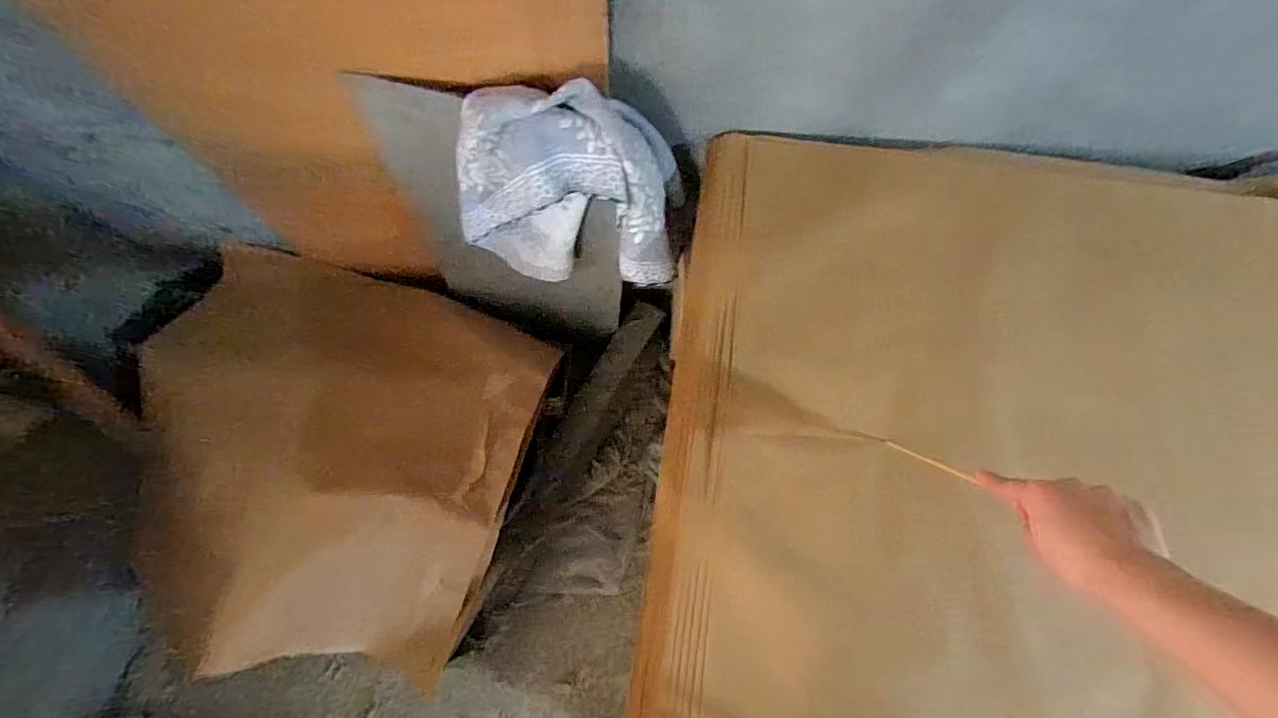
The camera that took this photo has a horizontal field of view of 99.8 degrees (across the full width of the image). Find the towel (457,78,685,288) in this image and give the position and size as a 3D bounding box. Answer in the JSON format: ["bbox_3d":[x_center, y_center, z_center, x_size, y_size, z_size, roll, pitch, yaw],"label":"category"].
[{"bbox_3d":[-0.086,-0.227,0.724,0.253,0.299,0.150,17,72,6],"label":"towel"}]

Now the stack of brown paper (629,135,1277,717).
[{"bbox_3d":[0.442,0.082,0.582,0.815,0.076,0.739,6,73,1],"label":"stack of brown paper"}]

